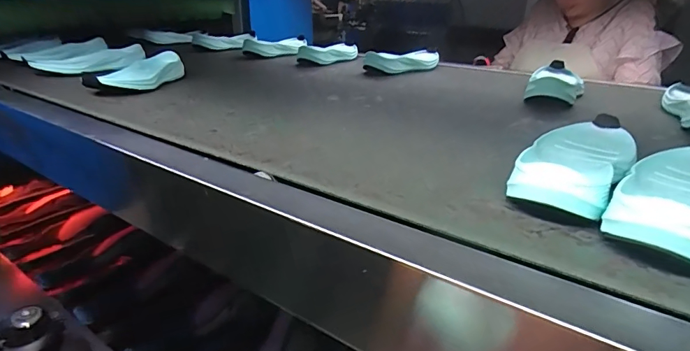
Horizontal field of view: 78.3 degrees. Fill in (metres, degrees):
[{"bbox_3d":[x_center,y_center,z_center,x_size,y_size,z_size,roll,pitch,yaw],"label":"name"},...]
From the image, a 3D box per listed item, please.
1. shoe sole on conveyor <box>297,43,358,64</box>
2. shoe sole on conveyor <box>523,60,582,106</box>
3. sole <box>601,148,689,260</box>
[{"bbox_3d":[-0.033,-0.291,1.010,0.071,0.034,0.201,15,27,38],"label":"shoe sole on conveyor"},{"bbox_3d":[0.356,-0.154,0.707,0.074,0.042,0.192,9,24,28],"label":"shoe sole on conveyor"},{"bbox_3d":[0.268,0.012,0.332,0.075,0.045,0.211,18,29,42],"label":"sole"}]

